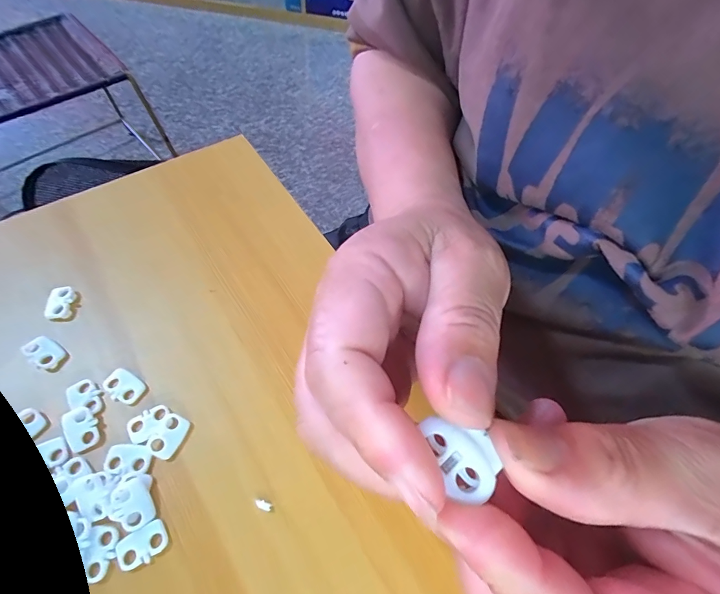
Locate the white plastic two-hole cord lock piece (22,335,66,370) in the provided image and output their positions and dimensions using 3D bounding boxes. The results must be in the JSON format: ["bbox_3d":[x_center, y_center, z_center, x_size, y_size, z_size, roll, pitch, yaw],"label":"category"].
[{"bbox_3d":[-0.154,0.027,0.191,0.018,0.004,0.012,26,62,12],"label":"white plastic two-hole cord lock piece"}]

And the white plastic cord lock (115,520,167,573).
[{"bbox_3d":[-0.086,0.098,0.154,0.018,0.004,0.013,-27,64,-18],"label":"white plastic cord lock"}]

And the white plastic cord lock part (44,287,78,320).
[{"bbox_3d":[-0.156,0.003,0.204,0.011,0.004,0.018,-8,60,-8],"label":"white plastic cord lock part"}]

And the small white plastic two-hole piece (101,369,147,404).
[{"bbox_3d":[-0.112,0.042,0.185,0.019,0.004,0.013,31,63,14],"label":"small white plastic two-hole piece"}]

